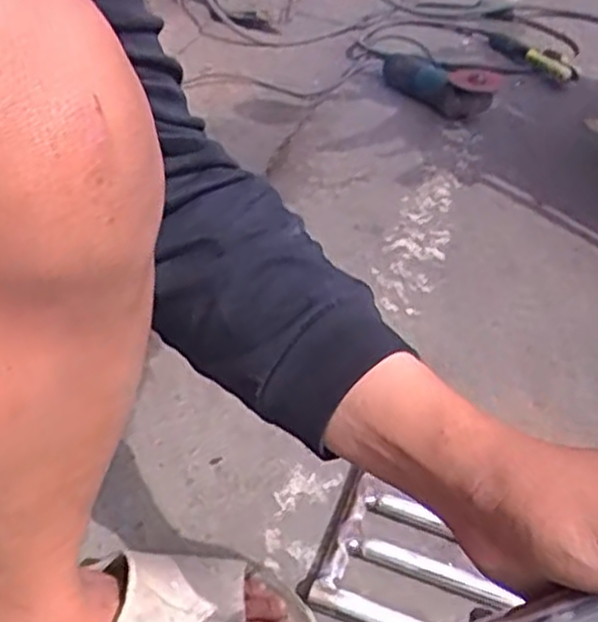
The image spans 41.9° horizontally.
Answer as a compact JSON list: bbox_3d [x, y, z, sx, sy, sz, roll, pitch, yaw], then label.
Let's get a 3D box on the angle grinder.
[{"bbox_3d":[0.251,-0.437,1.491,0.089,0.107,0.284,-14,45,-26],"label":"angle grinder"}]

